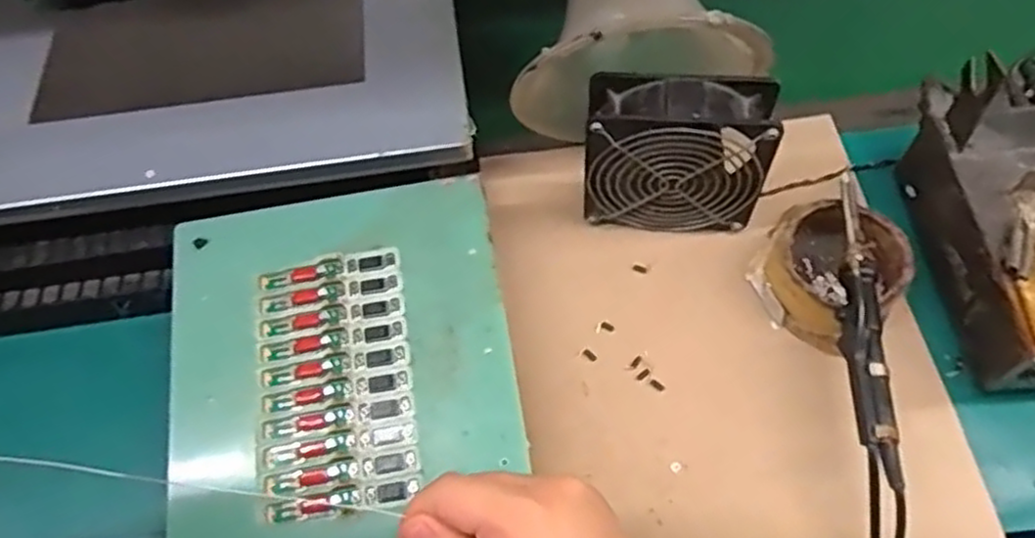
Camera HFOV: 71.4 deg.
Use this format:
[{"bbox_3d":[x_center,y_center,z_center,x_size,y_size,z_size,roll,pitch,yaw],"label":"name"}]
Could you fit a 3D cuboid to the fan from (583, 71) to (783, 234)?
[{"bbox_3d":[0.108,-0.076,0.495,0.119,0.117,0.042,5,60,7],"label":"fan"}]

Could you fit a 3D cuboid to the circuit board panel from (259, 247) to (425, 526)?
[{"bbox_3d":[-0.116,0.070,0.461,0.096,0.004,0.163,-10,68,1],"label":"circuit board panel"}]

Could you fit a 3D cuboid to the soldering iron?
[{"bbox_3d":[0.211,0.026,0.440,0.025,0.017,0.201,4,60,6],"label":"soldering iron"}]

